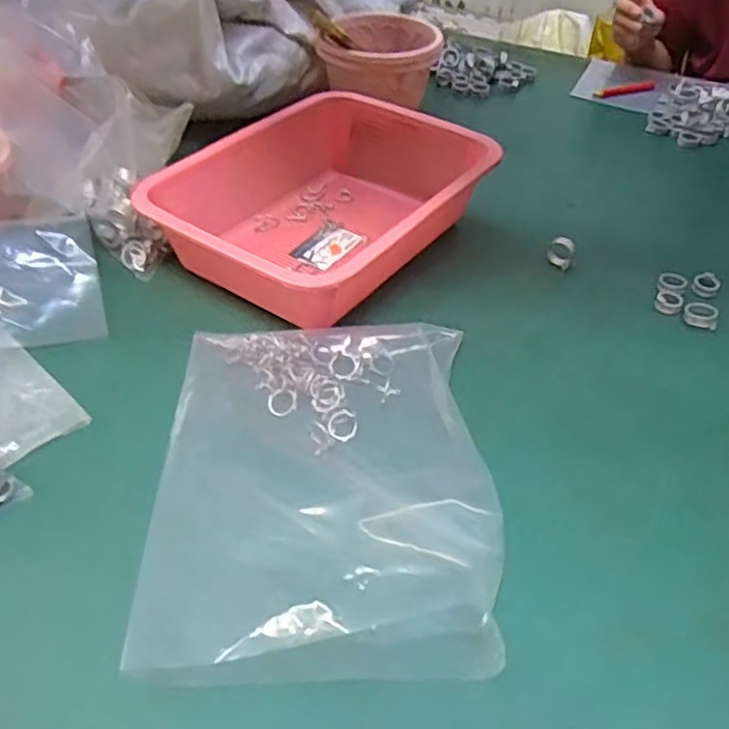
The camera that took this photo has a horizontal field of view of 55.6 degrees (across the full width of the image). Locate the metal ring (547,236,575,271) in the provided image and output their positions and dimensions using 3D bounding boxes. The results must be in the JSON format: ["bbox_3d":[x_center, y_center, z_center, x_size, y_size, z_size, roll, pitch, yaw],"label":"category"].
[{"bbox_3d":[0.188,-0.107,0.660,0.024,0.025,0.018,16,45,13],"label":"metal ring"}]

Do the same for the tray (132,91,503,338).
[{"bbox_3d":[-0.031,-0.150,0.648,0.220,0.076,0.301,29,49,25],"label":"tray"}]

